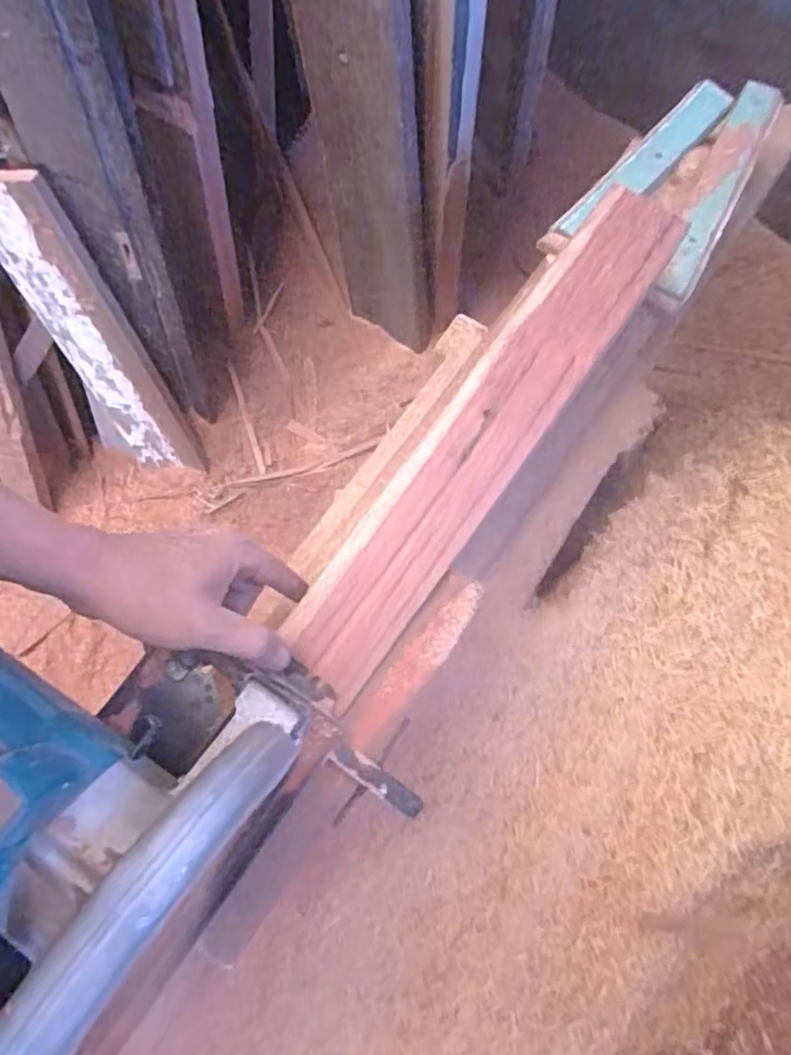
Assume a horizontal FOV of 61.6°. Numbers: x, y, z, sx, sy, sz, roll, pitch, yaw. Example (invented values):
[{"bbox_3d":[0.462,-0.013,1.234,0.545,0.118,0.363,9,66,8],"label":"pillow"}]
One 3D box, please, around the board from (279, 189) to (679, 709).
[{"bbox_3d":[0.073,-0.079,0.473,0.066,0.013,0.440,34,77,10],"label":"board"}]

